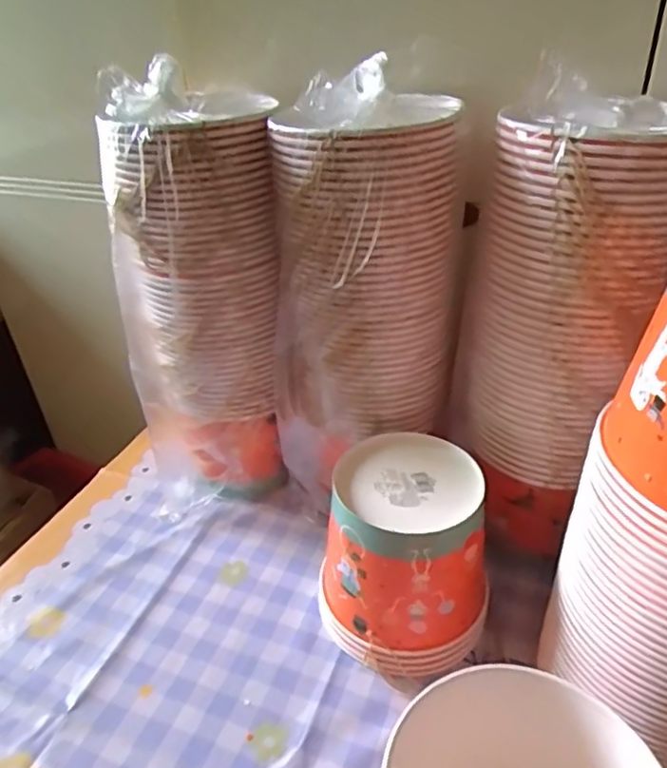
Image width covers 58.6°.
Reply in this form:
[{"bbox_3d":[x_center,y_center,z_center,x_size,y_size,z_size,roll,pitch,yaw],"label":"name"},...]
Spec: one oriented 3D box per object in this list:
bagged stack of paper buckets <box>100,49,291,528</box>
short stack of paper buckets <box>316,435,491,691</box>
[{"bbox_3d":[-0.145,-0.074,0.660,0.174,0.440,0.155,-14,36,-14],"label":"bagged stack of paper buckets"},{"bbox_3d":[0.063,0.158,0.552,0.148,0.160,0.156,2,35,9],"label":"short stack of paper buckets"}]

